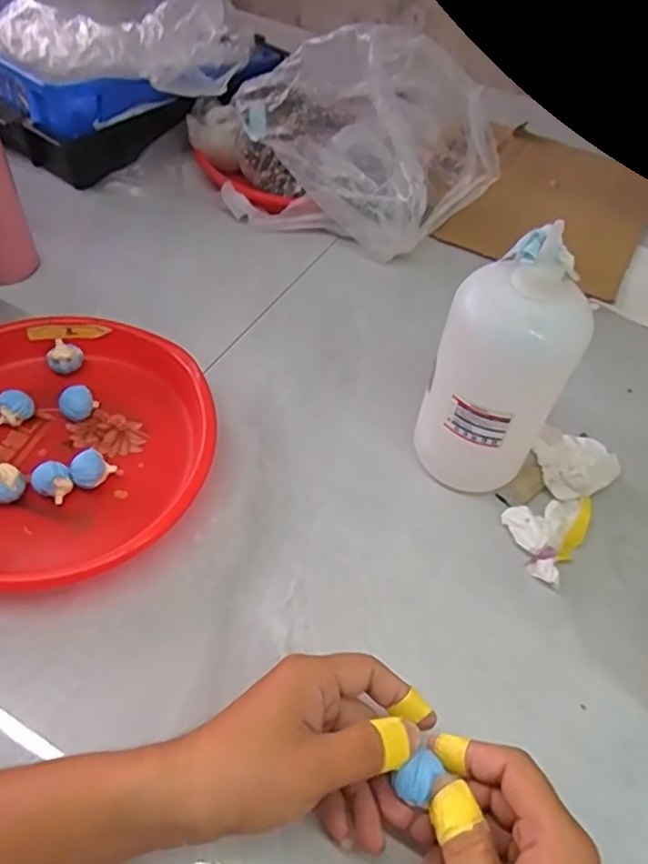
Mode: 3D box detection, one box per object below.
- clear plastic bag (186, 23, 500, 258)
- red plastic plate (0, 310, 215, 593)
[{"bbox_3d":[0.017,-0.341,0.697,0.323,0.194,0.217,1,51,-4],"label":"clear plastic bag"},{"bbox_3d":[-0.214,0.007,0.489,0.244,0.040,0.244,3,51,-3],"label":"red plastic plate"}]

